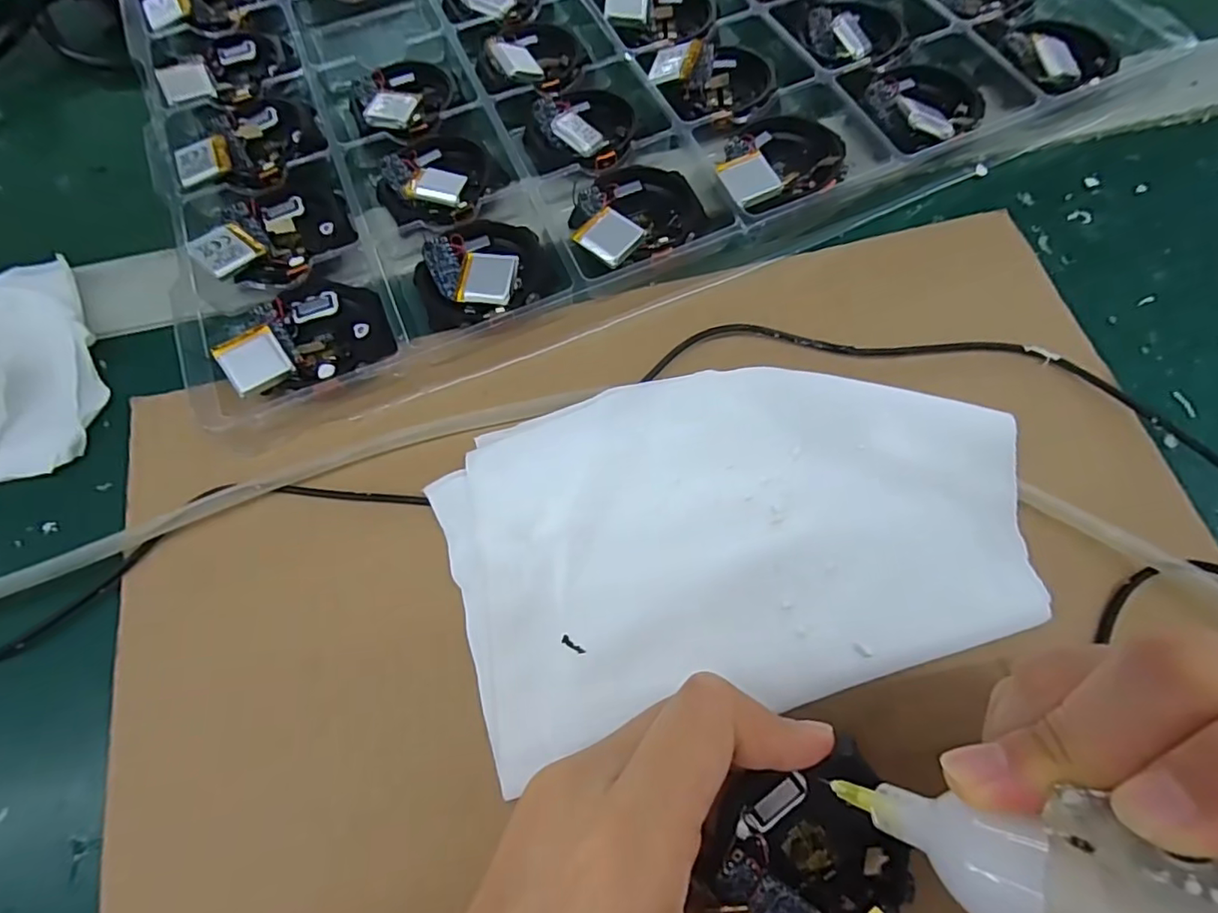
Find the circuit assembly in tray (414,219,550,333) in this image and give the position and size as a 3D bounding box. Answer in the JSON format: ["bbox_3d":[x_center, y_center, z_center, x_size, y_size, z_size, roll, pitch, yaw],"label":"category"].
[{"bbox_3d":[-0.052,-0.076,0.235,0.051,0.015,0.051,-1,70,3],"label":"circuit assembly in tray"}]

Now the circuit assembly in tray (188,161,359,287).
[{"bbox_3d":[-0.139,-0.099,0.246,0.048,0.015,0.067,32,75,13],"label":"circuit assembly in tray"}]

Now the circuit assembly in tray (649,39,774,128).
[{"bbox_3d":[0.050,-0.173,0.266,0.056,0.015,0.049,-3,70,2],"label":"circuit assembly in tray"}]

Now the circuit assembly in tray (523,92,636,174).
[{"bbox_3d":[-0.014,-0.149,0.258,0.050,0.015,0.055,-7,70,0],"label":"circuit assembly in tray"}]

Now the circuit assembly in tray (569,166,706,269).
[{"bbox_3d":[0.010,-0.102,0.242,0.053,0.014,0.048,-23,71,-5],"label":"circuit assembly in tray"}]

